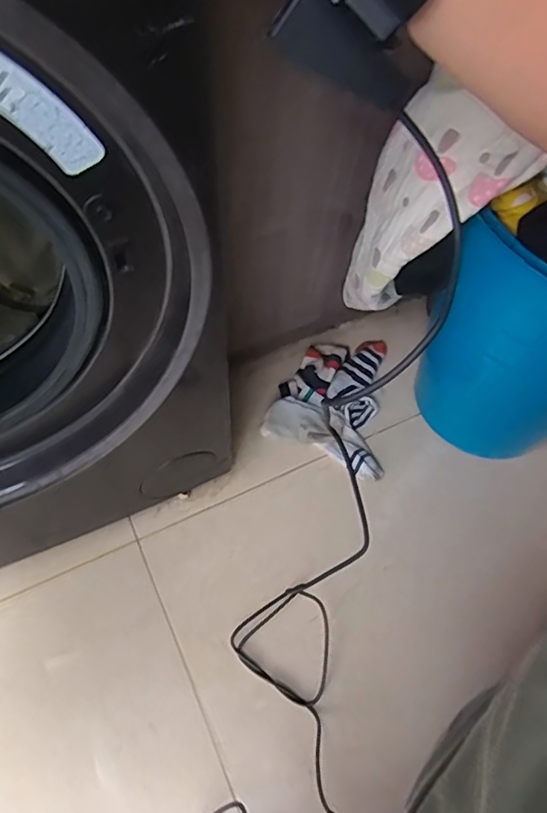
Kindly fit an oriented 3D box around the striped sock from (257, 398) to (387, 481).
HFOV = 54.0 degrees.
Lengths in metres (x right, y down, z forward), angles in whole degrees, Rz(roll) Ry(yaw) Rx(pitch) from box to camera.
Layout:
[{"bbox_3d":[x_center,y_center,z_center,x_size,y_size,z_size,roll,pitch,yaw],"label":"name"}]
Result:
[{"bbox_3d":[0.089,0.045,0.868,0.203,0.047,0.088,24,62,10],"label":"striped sock"}]

